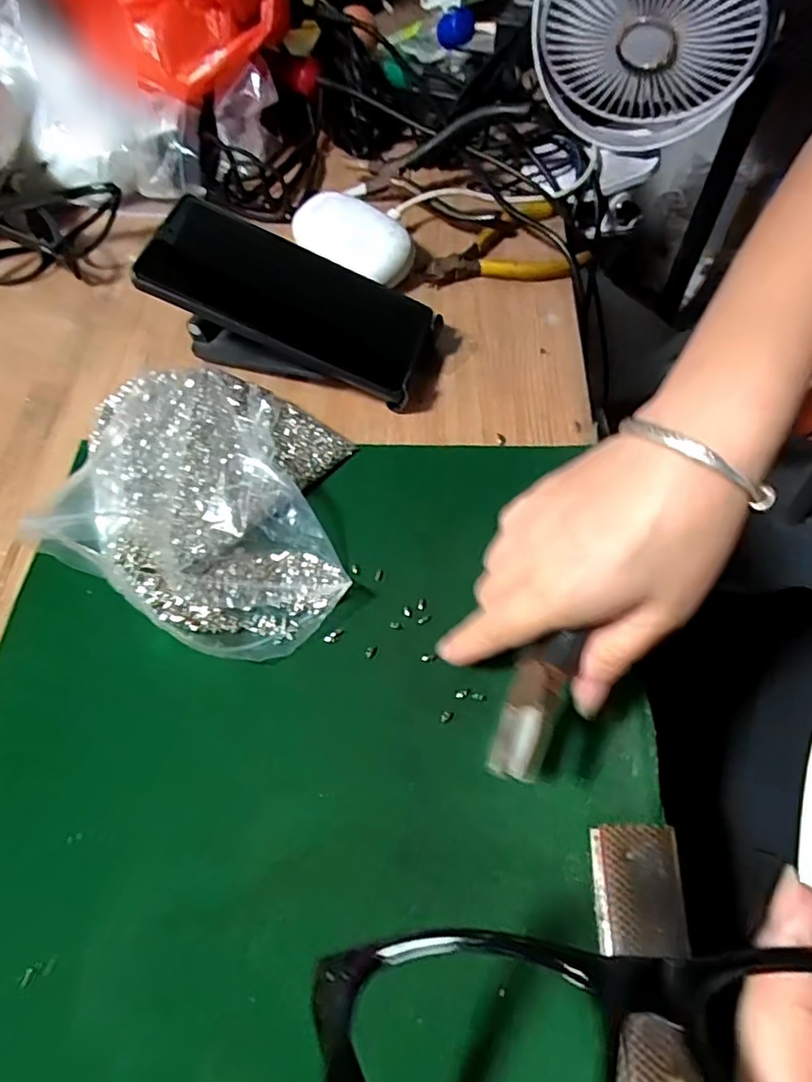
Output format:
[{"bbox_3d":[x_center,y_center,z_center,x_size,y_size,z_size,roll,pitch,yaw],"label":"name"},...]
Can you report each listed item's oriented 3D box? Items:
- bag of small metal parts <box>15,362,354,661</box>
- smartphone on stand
[{"bbox_3d":[-0.098,-0.024,0.320,0.157,0.038,0.139,26,65,16],"label":"bag of small metal parts"},{"bbox_3d":[-0.065,-0.137,0.362,0.158,0.076,0.085,10,61,8],"label":"smartphone on stand"}]

